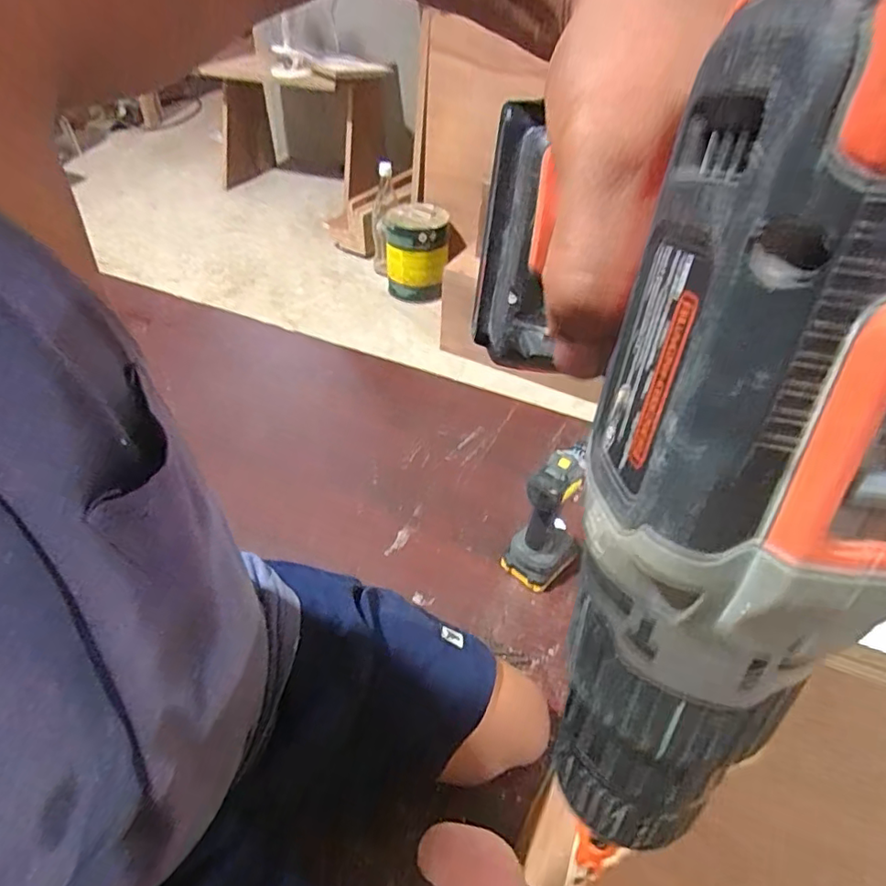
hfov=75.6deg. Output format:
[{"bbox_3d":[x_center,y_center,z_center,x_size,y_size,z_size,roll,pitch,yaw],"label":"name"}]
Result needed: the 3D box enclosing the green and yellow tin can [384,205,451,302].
[{"bbox_3d":[-0.066,-0.484,1.478,0.163,0.189,0.158,-1,43,-5],"label":"green and yellow tin can"}]

